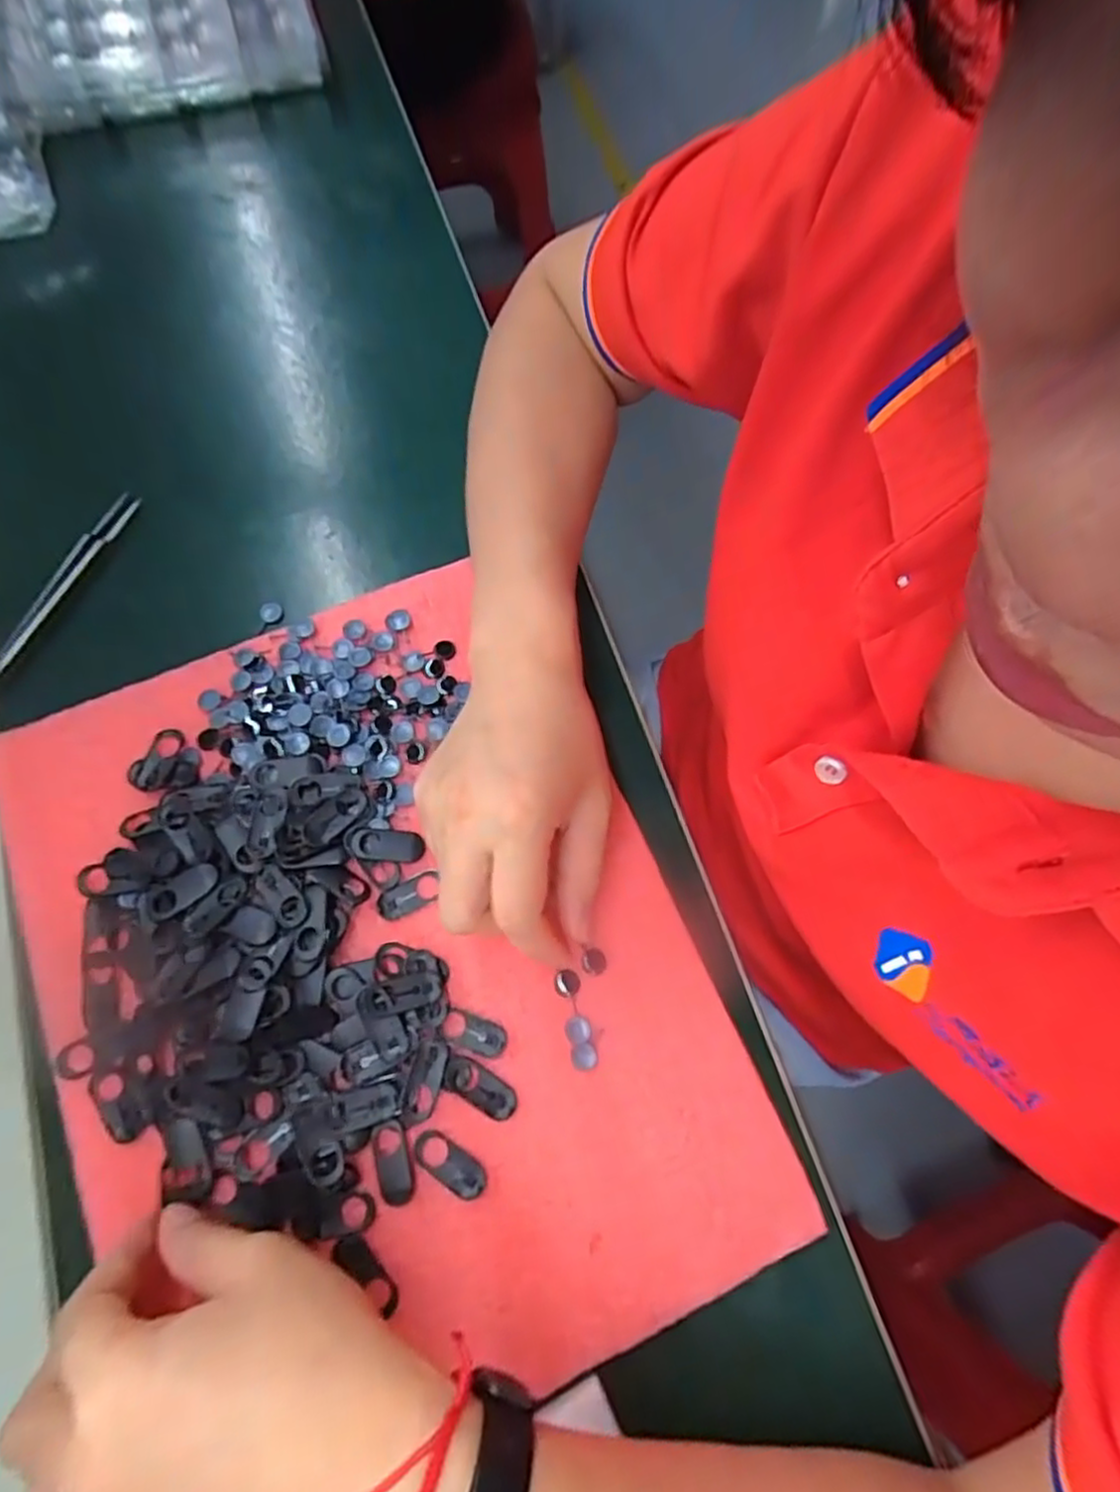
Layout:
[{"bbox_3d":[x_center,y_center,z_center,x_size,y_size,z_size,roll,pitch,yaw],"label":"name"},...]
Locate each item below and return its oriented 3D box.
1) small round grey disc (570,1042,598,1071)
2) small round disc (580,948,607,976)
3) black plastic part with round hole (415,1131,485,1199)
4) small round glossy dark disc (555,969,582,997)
[{"bbox_3d":[0.010,0.130,0.294,0.011,0.004,0.011,0,73,-1],"label":"small round grey disc"},{"bbox_3d":[0.015,0.094,0.305,0.010,0.004,0.011,0,73,-1],"label":"small round disc"},{"bbox_3d":[-0.044,0.167,0.280,0.032,0.004,0.014,32,74,9],"label":"black plastic part with round hole"},{"bbox_3d":[0.003,0.102,0.303,0.011,0.004,0.011,0,73,-1],"label":"small round glossy dark disc"}]

